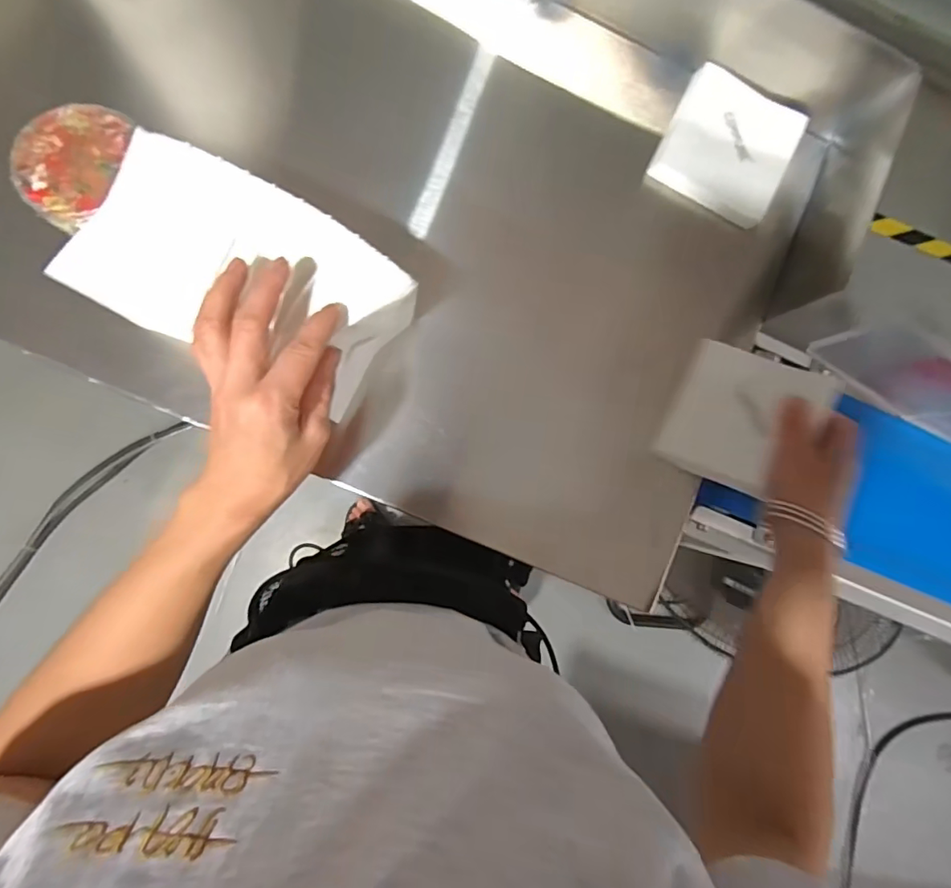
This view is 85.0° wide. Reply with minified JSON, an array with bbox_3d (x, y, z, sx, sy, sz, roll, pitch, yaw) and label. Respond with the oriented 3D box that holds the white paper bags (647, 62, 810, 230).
[{"bbox_3d":[0.243,-0.286,0.498,0.116,0.018,0.125,27,85,-4],"label":"white paper bags"}]

